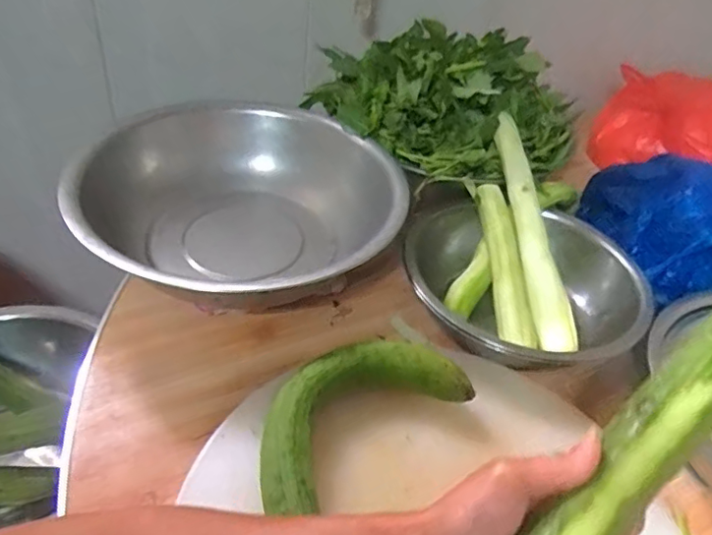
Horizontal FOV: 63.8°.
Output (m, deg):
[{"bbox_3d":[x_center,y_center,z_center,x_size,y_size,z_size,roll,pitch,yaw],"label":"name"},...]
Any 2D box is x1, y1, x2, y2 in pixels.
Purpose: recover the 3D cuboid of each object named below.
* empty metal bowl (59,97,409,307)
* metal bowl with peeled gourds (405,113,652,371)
[{"bbox_3d":[-0.135,-0.058,0.683,0.349,0.127,0.343,4,41,-3],"label":"empty metal bowl"},{"bbox_3d":[0.190,-0.002,0.655,0.243,0.155,0.265,4,41,-3],"label":"metal bowl with peeled gourds"}]

